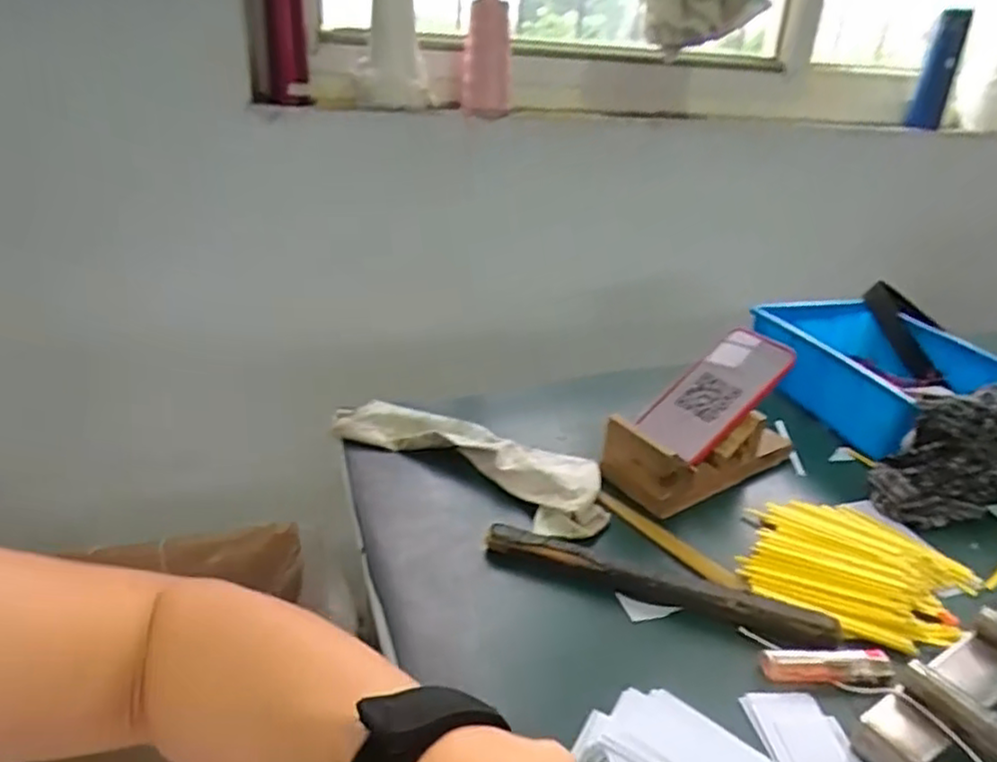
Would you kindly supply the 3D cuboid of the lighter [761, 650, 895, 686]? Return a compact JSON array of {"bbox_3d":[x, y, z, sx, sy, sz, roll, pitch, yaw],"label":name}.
[{"bbox_3d":[0.226,0.195,0.457,0.091,0.012,0.026,-1,27,-9],"label":"lighter"}]

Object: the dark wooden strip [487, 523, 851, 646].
[{"bbox_3d":[0.116,0.150,0.512,0.257,0.012,0.029,12,27,15],"label":"dark wooden strip"}]

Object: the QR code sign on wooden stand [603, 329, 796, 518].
[{"bbox_3d":[0.195,0.032,0.656,0.199,0.109,0.097,-15,32,-34],"label":"QR code sign on wooden stand"}]

